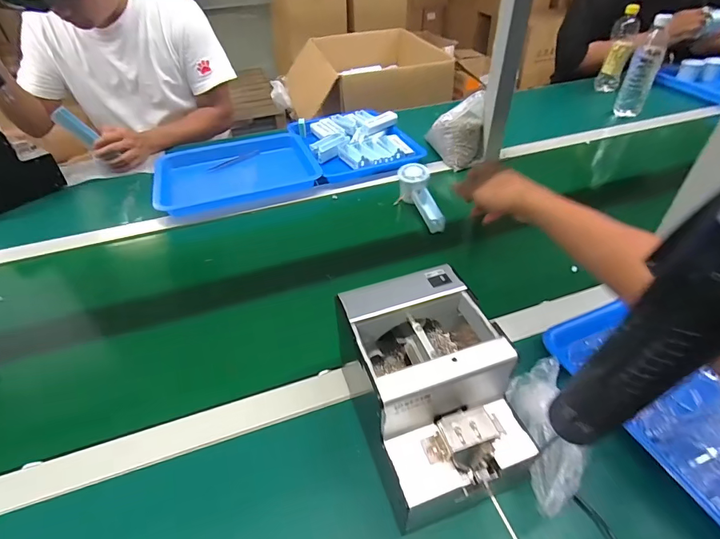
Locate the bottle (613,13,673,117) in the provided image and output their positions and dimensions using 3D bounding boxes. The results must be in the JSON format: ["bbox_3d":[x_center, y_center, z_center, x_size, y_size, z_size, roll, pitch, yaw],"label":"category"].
[{"bbox_3d":[0.740,-0.523,1.020,0.068,0.236,0.055,22,49,24],"label":"bottle"}]

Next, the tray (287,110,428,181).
[{"bbox_3d":[-0.015,-0.324,0.949,0.252,0.051,0.319,-17,45,-15],"label":"tray"}]

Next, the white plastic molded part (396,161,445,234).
[{"bbox_3d":[0.120,-0.131,0.743,0.055,0.049,0.165,-13,60,-11],"label":"white plastic molded part"}]

